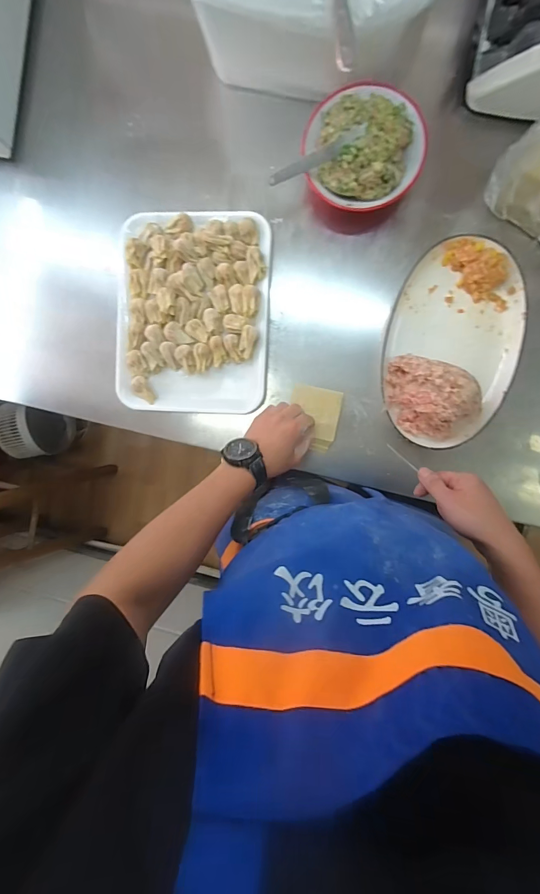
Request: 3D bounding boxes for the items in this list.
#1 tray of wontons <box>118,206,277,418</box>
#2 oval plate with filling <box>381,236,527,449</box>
[{"bbox_3d":[-0.130,-0.219,0.620,0.254,0.042,0.320,3,93,6],"label":"tray of wontons"},{"bbox_3d":[0.275,-0.155,0.564,0.191,0.082,0.309,13,94,5],"label":"oval plate with filling"}]

